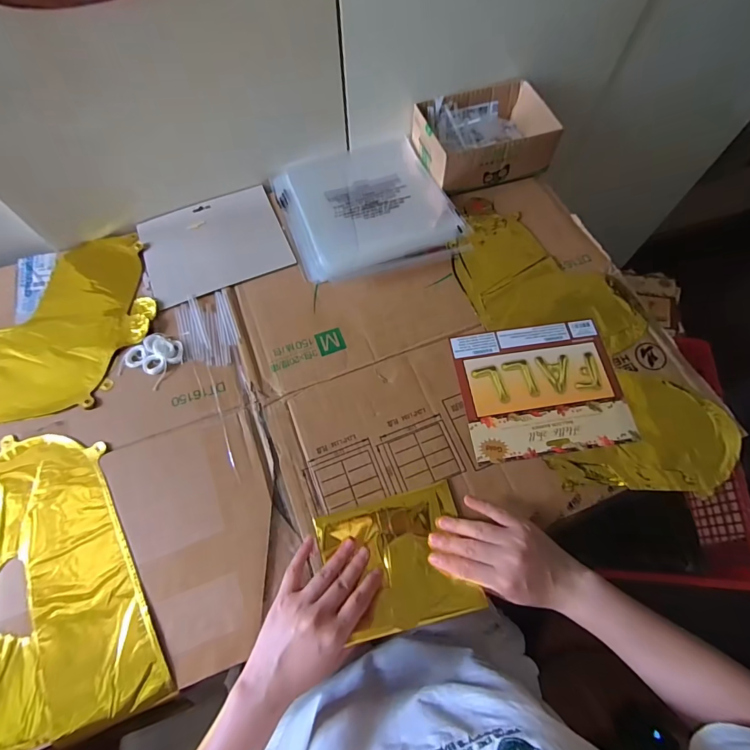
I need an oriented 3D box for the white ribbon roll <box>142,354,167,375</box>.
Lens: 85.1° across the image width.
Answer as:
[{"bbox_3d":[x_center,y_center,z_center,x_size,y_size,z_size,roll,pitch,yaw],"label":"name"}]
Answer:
[{"bbox_3d":[-0.272,-0.012,0.501,0.031,0.010,0.023,15,68,6],"label":"white ribbon roll"}]

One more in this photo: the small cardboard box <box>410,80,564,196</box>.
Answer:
[{"bbox_3d":[0.162,-0.359,0.618,0.186,0.064,0.138,-17,68,-7],"label":"small cardboard box"}]

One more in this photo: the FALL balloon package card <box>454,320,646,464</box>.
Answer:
[{"bbox_3d":[0.199,0.014,0.493,0.189,0.007,0.158,-8,67,-3],"label":"FALL balloon package card"}]

